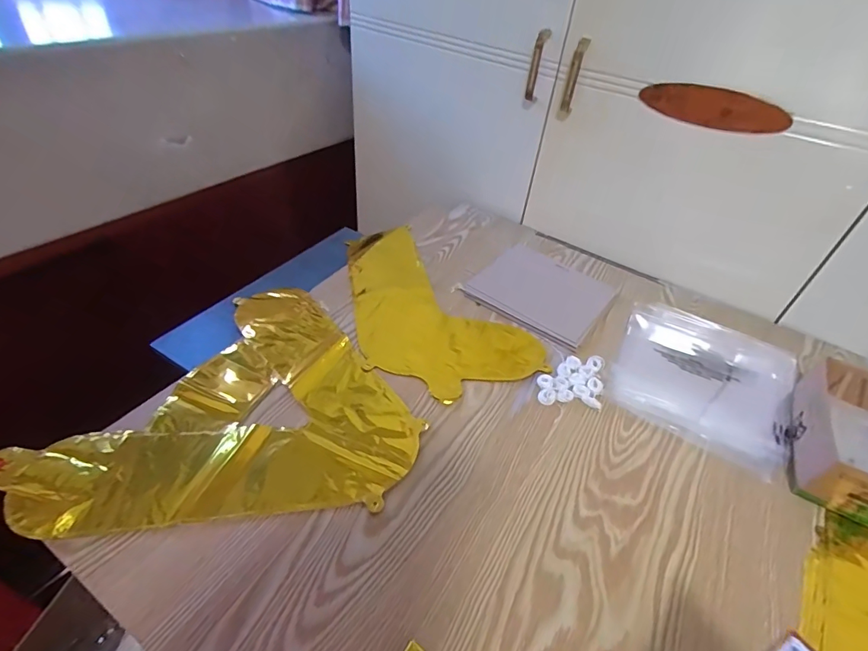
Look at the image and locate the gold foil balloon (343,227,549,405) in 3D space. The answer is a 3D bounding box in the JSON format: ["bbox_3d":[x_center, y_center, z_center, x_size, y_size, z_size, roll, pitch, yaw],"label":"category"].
[{"bbox_3d":[-0.013,-0.047,0.683,0.229,0.005,0.381,-9,44,-18],"label":"gold foil balloon"}]

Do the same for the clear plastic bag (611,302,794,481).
[{"bbox_3d":[0.367,0.065,0.608,0.216,0.015,0.243,28,46,21],"label":"clear plastic bag"}]

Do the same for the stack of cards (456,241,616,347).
[{"bbox_3d":[0.172,-0.057,0.711,0.195,0.005,0.178,30,46,23],"label":"stack of cards"}]

